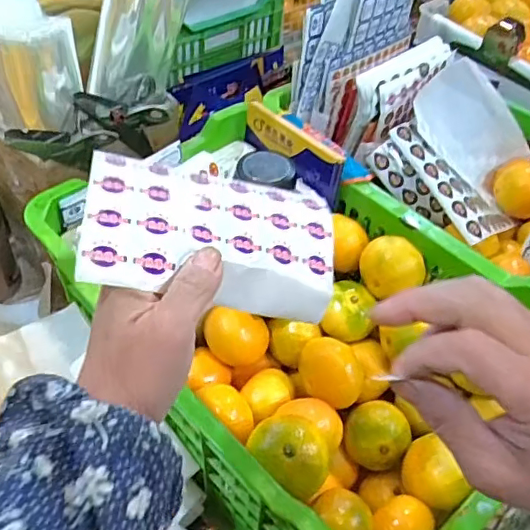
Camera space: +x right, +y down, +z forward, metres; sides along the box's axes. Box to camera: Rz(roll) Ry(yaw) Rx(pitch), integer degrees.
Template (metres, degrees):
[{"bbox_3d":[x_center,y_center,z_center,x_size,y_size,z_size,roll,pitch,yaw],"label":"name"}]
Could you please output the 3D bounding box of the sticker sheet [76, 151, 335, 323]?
[{"bbox_3d":[-0.028,-0.018,0.327,0.147,0.019,0.088,9,54,-23],"label":"sticker sheet"}]

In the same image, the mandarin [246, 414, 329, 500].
[{"bbox_3d":[0.021,0.159,0.462,0.056,0.050,0.069,-18,53,-20],"label":"mandarin"}]

